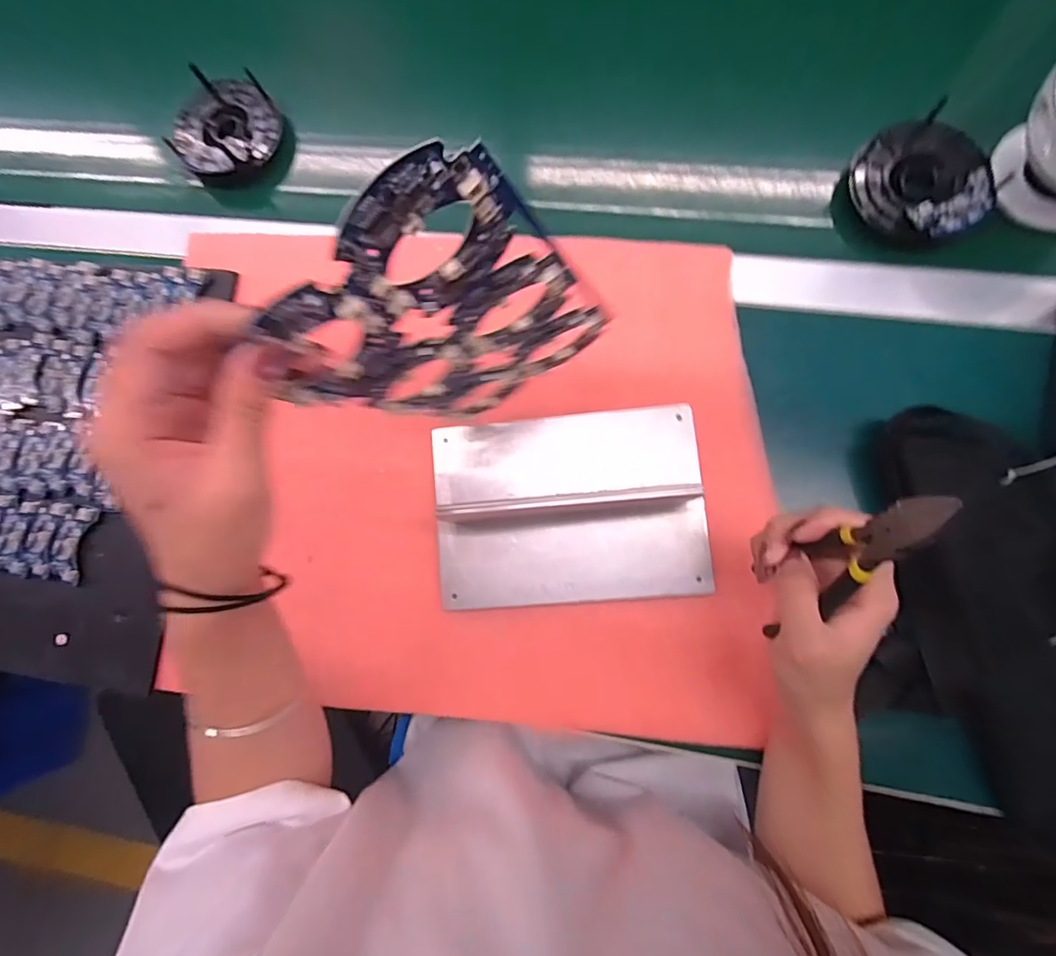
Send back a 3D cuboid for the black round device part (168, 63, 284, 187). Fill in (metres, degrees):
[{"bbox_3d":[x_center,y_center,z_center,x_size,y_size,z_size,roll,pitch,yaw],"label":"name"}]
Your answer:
[{"bbox_3d":[-0.281,-0.327,0.454,0.100,0.020,0.113,-43,79,-1],"label":"black round device part"}]

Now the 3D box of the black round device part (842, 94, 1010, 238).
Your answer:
[{"bbox_3d":[0.316,-0.243,0.391,0.100,0.032,0.105,-1,81,7],"label":"black round device part"}]

